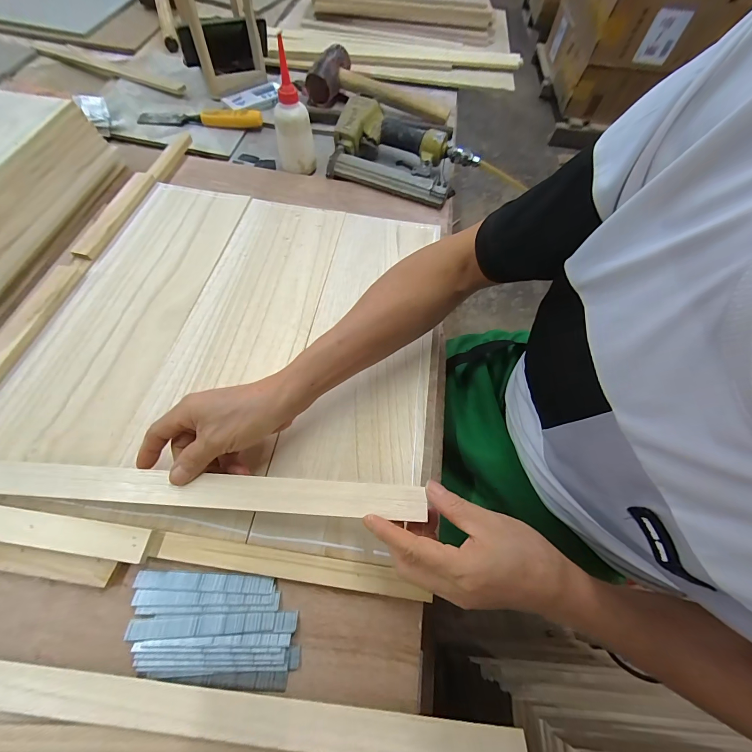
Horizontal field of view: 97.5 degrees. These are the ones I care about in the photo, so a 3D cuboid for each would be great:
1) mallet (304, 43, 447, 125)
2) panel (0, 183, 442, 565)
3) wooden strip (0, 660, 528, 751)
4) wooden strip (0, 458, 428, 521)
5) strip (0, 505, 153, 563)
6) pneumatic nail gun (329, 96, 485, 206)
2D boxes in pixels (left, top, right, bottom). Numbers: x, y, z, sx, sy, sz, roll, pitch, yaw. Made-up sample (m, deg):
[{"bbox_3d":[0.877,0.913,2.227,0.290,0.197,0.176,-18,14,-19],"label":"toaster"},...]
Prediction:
[{"bbox_3d":[0.017,-0.585,0.658,0.271,0.051,0.144,15,62,4],"label":"mallet"},{"bbox_3d":[-0.153,-0.065,0.405,0.459,0.008,0.461,8,62,1],"label":"panel"},{"bbox_3d":[-0.101,0.240,0.232,0.404,0.006,0.025,5,46,2],"label":"wooden strip"},{"bbox_3d":[-0.181,0.095,0.284,0.441,0.006,0.029,2,62,3],"label":"wooden strip"},{"bbox_3d":[-0.288,0.131,0.282,0.187,0.007,0.026,8,63,1],"label":"strip"},{"bbox_3d":[0.044,-0.384,0.558,0.231,0.055,0.145,23,63,8],"label":"pneumatic nail gun"}]

